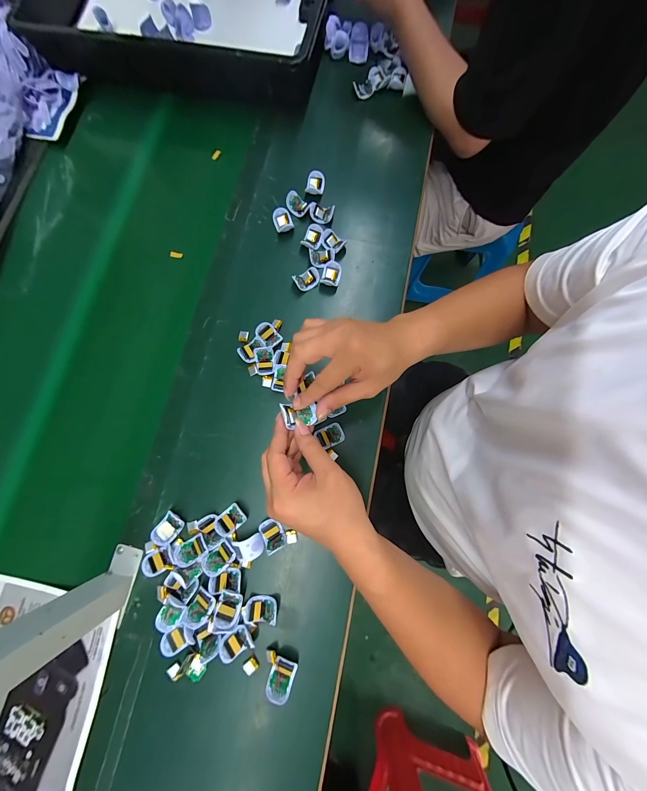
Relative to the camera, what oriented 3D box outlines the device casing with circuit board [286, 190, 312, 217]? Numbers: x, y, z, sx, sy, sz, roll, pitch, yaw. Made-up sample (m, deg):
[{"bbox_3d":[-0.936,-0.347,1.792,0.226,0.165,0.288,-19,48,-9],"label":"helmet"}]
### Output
[{"bbox_3d":[-0.046,-0.339,0.494,0.033,0.017,0.042,-44,82,-8],"label":"device casing with circuit board"}]

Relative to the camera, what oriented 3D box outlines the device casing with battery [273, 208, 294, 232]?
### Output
[{"bbox_3d":[-0.071,-0.308,0.492,0.032,0.019,0.037,-15,79,-3],"label":"device casing with battery"}]

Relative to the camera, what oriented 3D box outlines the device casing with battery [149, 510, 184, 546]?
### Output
[{"bbox_3d":[-0.217,0.187,0.389,0.030,0.014,0.042,36,81,7],"label":"device casing with battery"}]

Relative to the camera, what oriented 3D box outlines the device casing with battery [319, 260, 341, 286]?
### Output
[{"bbox_3d":[0.013,-0.204,0.471,0.031,0.016,0.041,8,79,2],"label":"device casing with battery"}]

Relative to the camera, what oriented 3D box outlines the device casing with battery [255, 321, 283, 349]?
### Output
[{"bbox_3d":[-0.087,-0.096,0.444,0.028,0.013,0.042,-42,82,-8],"label":"device casing with battery"}]

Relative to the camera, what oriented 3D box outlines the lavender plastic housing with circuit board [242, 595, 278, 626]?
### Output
[{"bbox_3d":[-0.084,0.287,0.373,0.044,0.013,0.031,-1,79,0],"label":"lavender plastic housing with circuit board"}]

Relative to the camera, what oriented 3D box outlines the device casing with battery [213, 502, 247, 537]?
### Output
[{"bbox_3d":[-0.132,0.176,0.394,0.042,0.015,0.031,-40,81,-7],"label":"device casing with battery"}]

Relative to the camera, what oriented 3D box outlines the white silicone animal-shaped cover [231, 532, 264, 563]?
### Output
[{"bbox_3d":[-0.101,0.208,0.382,0.038,0.018,0.029,-19,79,-4],"label":"white silicone animal-shaped cover"}]

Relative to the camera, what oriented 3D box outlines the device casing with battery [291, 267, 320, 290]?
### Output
[{"bbox_3d":[-0.028,-0.197,0.469,0.043,0.012,0.036,-33,81,-6],"label":"device casing with battery"}]

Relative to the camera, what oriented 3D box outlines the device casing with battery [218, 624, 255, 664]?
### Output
[{"bbox_3d":[-0.114,0.322,0.363,0.038,0.019,0.033,-31,80,-6],"label":"device casing with battery"}]

